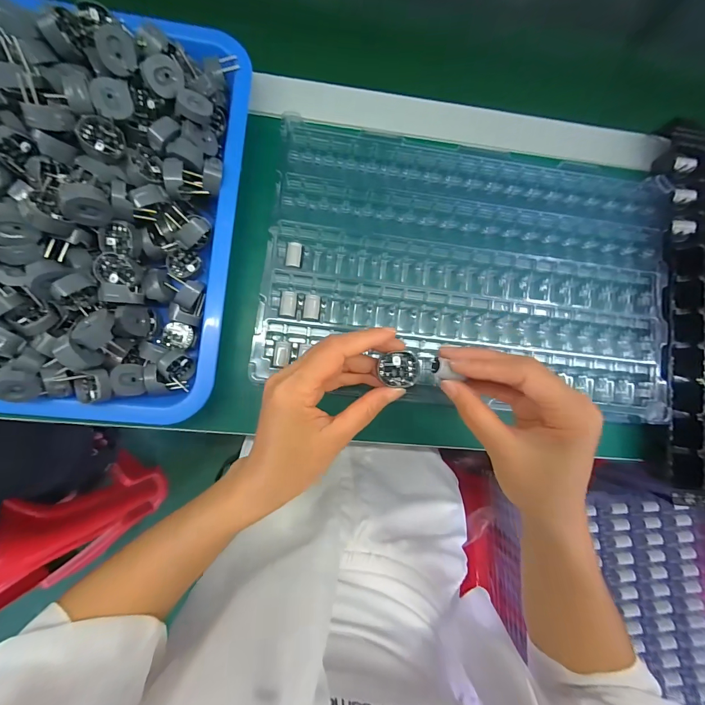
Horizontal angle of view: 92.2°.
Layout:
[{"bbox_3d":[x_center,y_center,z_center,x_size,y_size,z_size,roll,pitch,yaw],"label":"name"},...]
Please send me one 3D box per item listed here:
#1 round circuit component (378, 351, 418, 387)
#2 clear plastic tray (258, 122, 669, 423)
[{"bbox_3d":[0.032,0.011,0.232,0.027,0.004,0.023,7,85,-7],"label":"round circuit component"},{"bbox_3d":[0.107,-0.075,0.304,0.358,0.027,0.230,5,83,-4],"label":"clear plastic tray"}]

